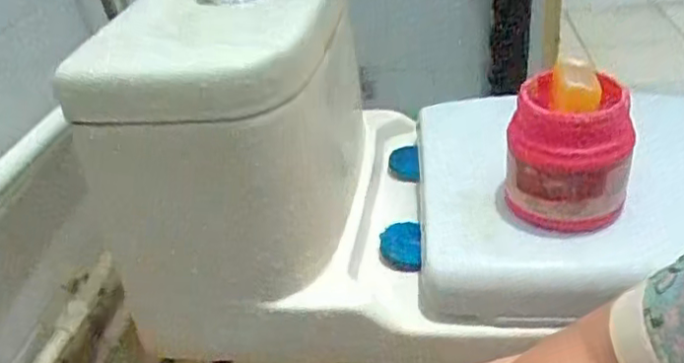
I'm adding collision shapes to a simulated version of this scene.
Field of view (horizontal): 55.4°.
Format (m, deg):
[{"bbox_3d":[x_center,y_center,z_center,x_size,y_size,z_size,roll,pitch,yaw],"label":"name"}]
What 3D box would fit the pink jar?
[{"bbox_3d":[0.186,-0.030,0.540,0.093,0.121,0.079,4,33,16],"label":"pink jar"}]

